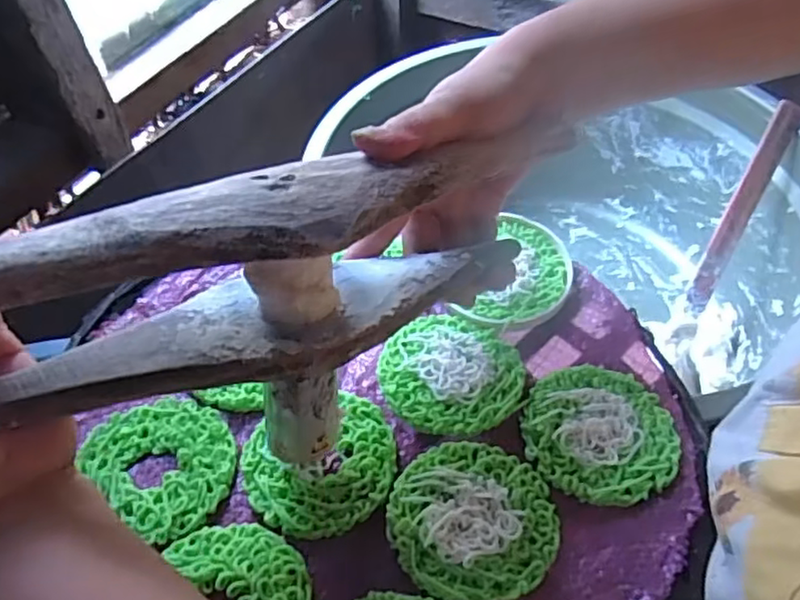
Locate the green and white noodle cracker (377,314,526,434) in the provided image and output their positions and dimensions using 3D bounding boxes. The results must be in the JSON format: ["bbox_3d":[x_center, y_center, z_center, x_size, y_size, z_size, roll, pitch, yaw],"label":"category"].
[{"bbox_3d":[0.029,0.039,0.365,0.078,0.006,0.075,0,51,0],"label":"green and white noodle cracker"}]

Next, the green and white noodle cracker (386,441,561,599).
[{"bbox_3d":[0.036,0.105,0.314,0.080,0.005,0.077,0,51,0],"label":"green and white noodle cracker"}]

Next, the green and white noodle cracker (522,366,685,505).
[{"bbox_3d":[0.106,0.068,0.342,0.077,0.005,0.078,0,51,0],"label":"green and white noodle cracker"}]

